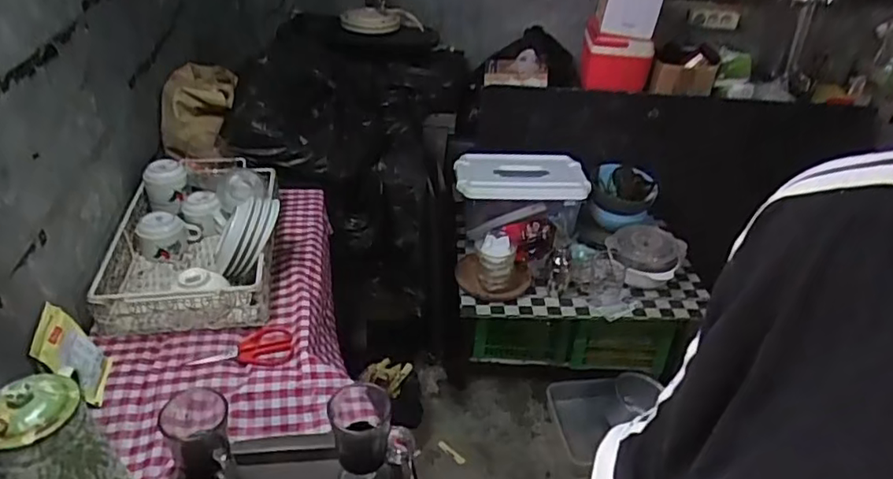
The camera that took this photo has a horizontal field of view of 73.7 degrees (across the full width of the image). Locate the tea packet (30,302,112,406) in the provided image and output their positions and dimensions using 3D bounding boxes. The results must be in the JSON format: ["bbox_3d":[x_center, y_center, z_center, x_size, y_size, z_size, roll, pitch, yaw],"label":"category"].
[{"bbox_3d":[-0.496,0.153,0.792,0.015,0.120,0.100,-25,44,1],"label":"tea packet"}]

